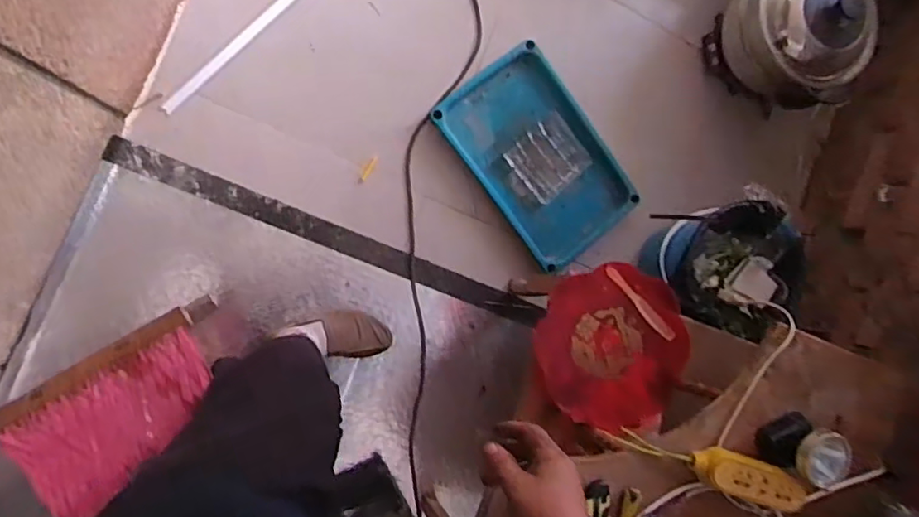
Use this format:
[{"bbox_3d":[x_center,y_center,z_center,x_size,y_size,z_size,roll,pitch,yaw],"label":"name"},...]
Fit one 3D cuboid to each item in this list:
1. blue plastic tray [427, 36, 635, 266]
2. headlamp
[{"bbox_3d":[0.172,-0.213,1.284,0.268,0.049,0.437,-38,99,-10],"label":"blue plastic tray"},{"bbox_3d":[0.487,0.268,0.859,0.095,0.096,0.079,25,86,-13],"label":"headlamp"}]

